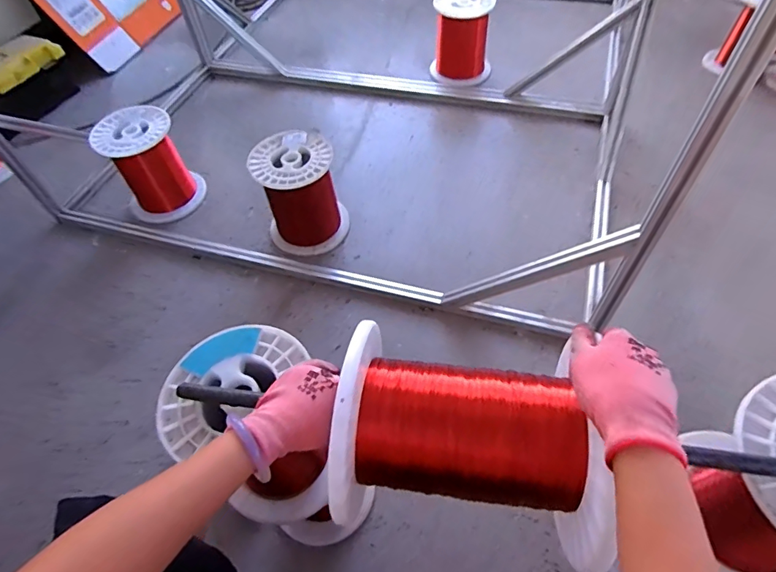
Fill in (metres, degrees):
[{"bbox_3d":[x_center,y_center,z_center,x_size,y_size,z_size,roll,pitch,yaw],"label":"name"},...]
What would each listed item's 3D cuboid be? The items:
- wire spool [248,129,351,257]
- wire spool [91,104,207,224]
[{"bbox_3d":[-0.214,-0.227,1.175,0.201,0.241,0.197,-1,55,1],"label":"wire spool"},{"bbox_3d":[-0.650,-0.333,1.274,0.207,0.228,0.203,-1,55,1],"label":"wire spool"}]

